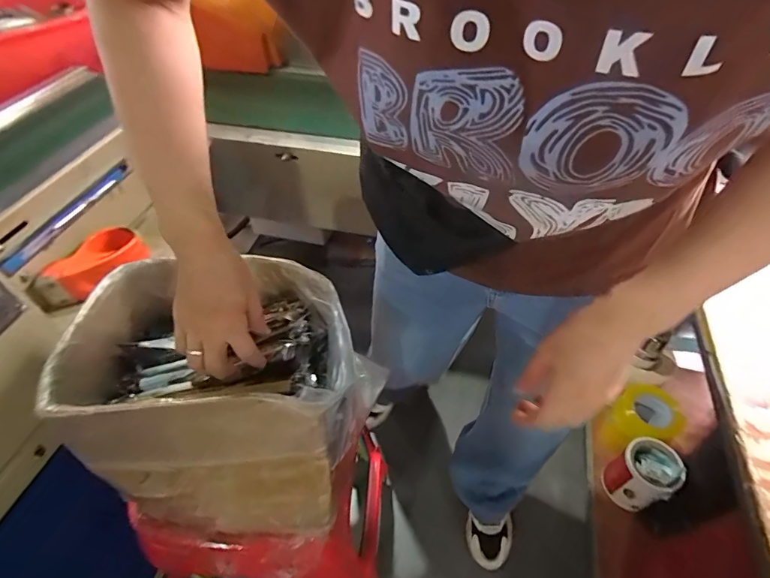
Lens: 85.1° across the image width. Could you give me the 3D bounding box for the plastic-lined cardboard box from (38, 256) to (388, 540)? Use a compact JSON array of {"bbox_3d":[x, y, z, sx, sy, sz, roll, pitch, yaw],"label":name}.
[{"bbox_3d":[-0.187,0.128,0.524,0.288,0.241,0.255,4,48,6],"label":"plastic-lined cardboard box"}]

